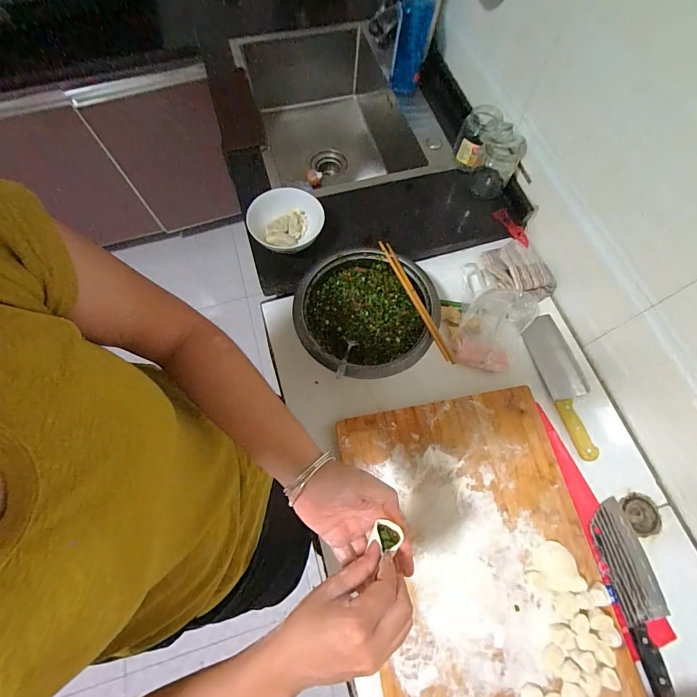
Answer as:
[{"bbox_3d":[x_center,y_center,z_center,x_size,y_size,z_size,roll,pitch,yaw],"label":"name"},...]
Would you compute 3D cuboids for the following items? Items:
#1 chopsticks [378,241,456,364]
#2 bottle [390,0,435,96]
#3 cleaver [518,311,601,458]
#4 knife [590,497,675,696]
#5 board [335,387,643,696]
[{"bbox_3d":[0.121,-0.089,0.647,0.018,0.018,0.262,-23,71,-8],"label":"chopsticks"},{"bbox_3d":[0.159,-0.773,0.868,0.084,0.289,0.056,8,69,3],"label":"bottle"},{"bbox_3d":[0.420,0.064,0.688,0.076,0.017,0.278,-15,70,-6],"label":"cleaver"},{"bbox_3d":[0.464,0.401,0.558,0.078,0.023,0.289,-10,69,-4],"label":"knife"},{"bbox_3d":[0.209,0.358,0.556,0.355,0.024,0.554,-10,69,-4],"label":"board"}]

